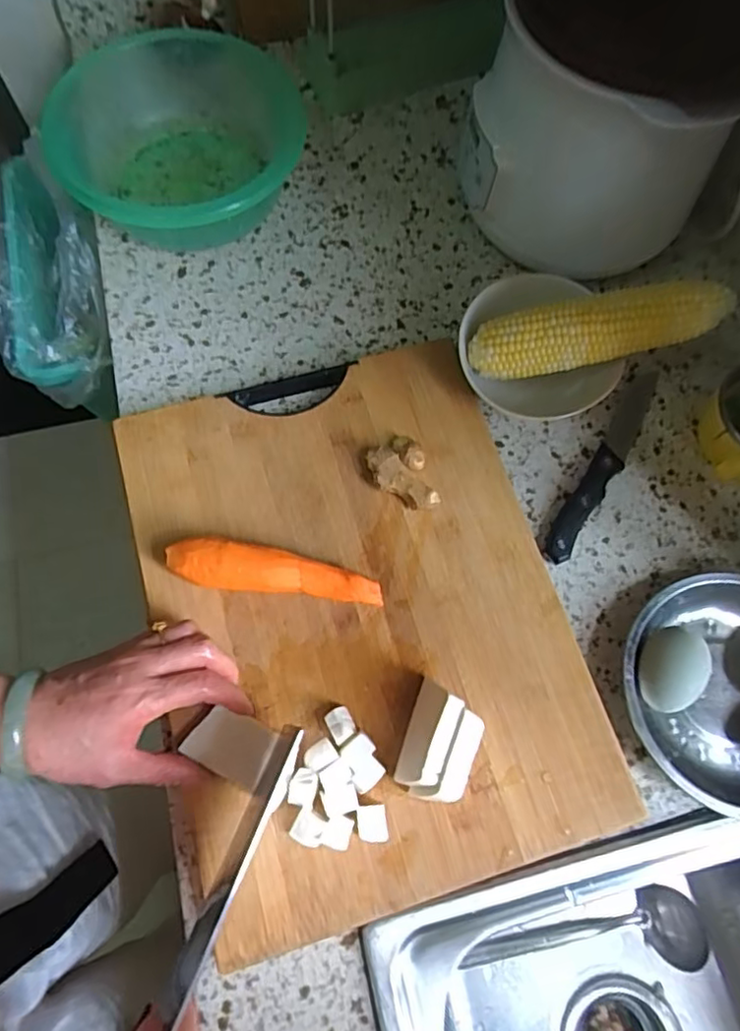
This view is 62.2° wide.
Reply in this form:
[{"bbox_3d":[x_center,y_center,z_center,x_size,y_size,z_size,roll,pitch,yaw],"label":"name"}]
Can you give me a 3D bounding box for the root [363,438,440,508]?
[{"bbox_3d":[0.023,-0.031,0.478,0.044,0.021,0.060,-18,72,-8],"label":"root"}]

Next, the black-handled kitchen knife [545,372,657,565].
[{"bbox_3d":[0.199,-0.045,0.516,0.026,0.016,0.200,30,73,9],"label":"black-handled kitchen knife"}]

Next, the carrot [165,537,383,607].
[{"bbox_3d":[-0.068,0.041,0.443,0.150,0.038,0.032,7,71,1],"label":"carrot"}]

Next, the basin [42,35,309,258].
[{"bbox_3d":[-0.180,-0.340,0.577,0.217,0.075,0.224,1,71,-2],"label":"basin"}]

